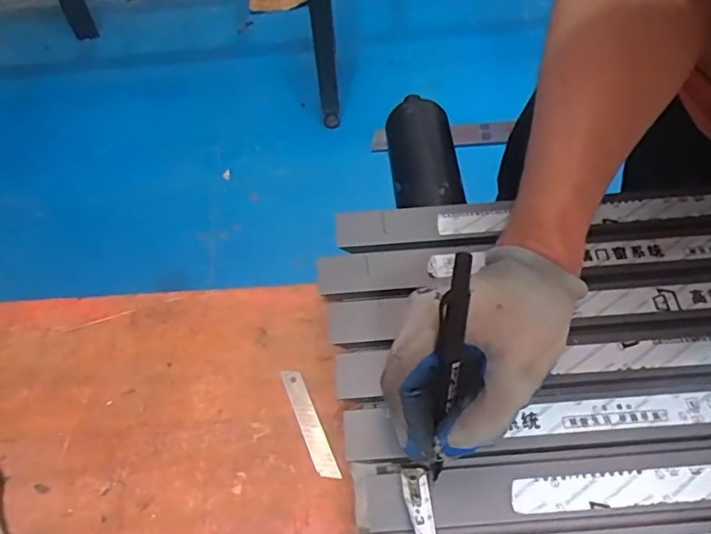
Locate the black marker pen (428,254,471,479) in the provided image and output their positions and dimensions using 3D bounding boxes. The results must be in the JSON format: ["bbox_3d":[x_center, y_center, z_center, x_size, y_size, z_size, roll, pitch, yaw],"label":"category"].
[{"bbox_3d":[0.051,0.055,0.305,0.011,0.131,0.011,8,19,9],"label":"black marker pen"}]

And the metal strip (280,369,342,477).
[{"bbox_3d":[-0.039,0.131,0.474,0.017,0.004,0.098,-17,59,-16],"label":"metal strip"}]

